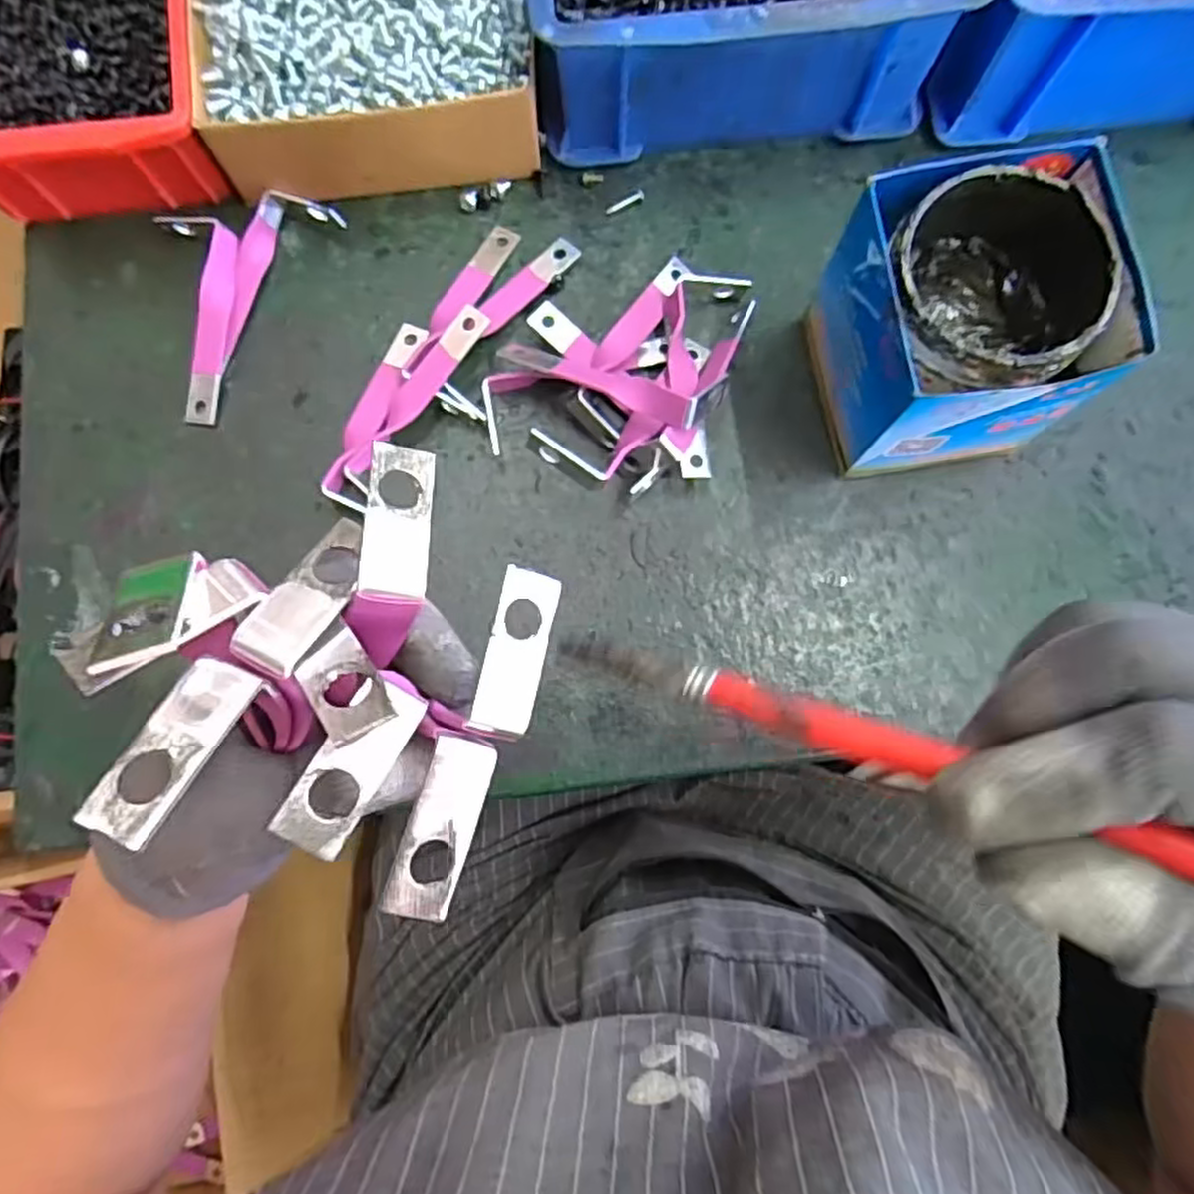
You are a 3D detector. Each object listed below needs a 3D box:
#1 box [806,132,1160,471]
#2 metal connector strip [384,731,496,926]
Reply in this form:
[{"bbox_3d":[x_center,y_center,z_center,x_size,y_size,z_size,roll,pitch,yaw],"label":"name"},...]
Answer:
[{"bbox_3d":[0.157,-0.116,0.327,0.099,0.103,0.102,-10,80,-1],"label":"box"},{"bbox_3d":[-0.035,0.052,0.166,0.015,0.004,0.040,22,76,-25],"label":"metal connector strip"}]

